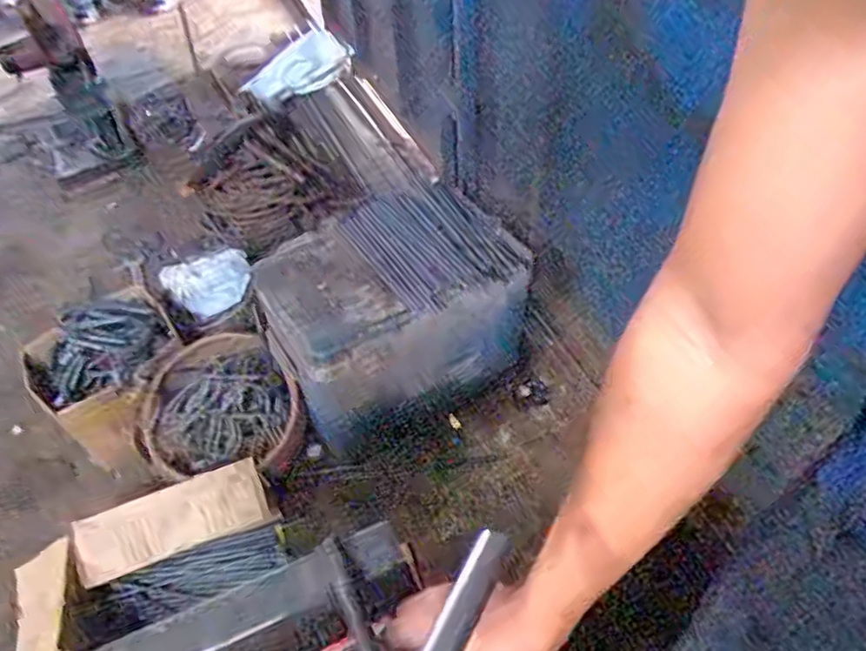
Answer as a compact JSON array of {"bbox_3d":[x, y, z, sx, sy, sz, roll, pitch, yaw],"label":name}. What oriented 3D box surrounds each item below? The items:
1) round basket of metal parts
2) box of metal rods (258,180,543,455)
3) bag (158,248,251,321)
[{"bbox_3d":[-0.428,0.165,1.350,0.290,0.110,0.294,-2,48,2],"label":"round basket of metal parts"},{"bbox_3d":[-0.092,-0.056,1.396,0.516,0.294,0.379,-28,51,-19],"label":"box of metal rods"},{"bbox_3d":[-0.540,-0.113,1.601,0.195,0.061,0.184,-24,50,-17],"label":"bag"}]

